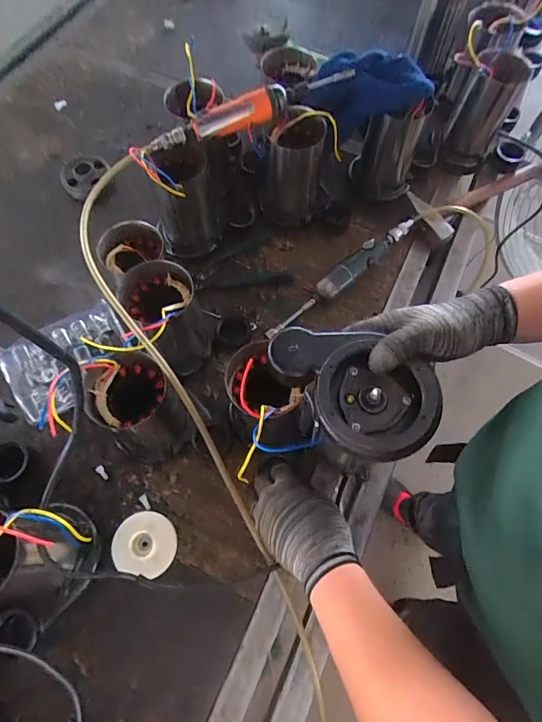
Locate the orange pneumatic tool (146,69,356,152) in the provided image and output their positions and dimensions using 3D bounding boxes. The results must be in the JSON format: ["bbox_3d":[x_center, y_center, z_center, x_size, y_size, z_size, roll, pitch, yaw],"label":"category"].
[{"bbox_3d":[-0.024,-0.364,0.597,0.311,0.039,0.041,-21,69,-11],"label":"orange pneumatic tool"}]

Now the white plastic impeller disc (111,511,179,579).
[{"bbox_3d":[-0.166,0.239,0.544,0.083,0.023,0.073,13,67,4],"label":"white plastic impeller disc"}]

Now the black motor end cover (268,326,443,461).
[{"bbox_3d":[0.081,0.018,0.396,0.109,0.029,0.160,-35,72,-15],"label":"black motor end cover"}]

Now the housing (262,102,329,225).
[{"bbox_3d":[0.036,-0.314,0.703,0.090,0.183,0.093,1,66,-2],"label":"housing"}]

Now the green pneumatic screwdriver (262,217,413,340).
[{"bbox_3d":[0.120,-0.139,0.696,0.318,0.058,0.033,-37,72,-16],"label":"green pneumatic screwdriver"}]

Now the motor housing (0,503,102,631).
[{"bbox_3d":[-0.275,0.223,0.460,0.121,0.177,0.122,1,66,-2],"label":"motor housing"}]

